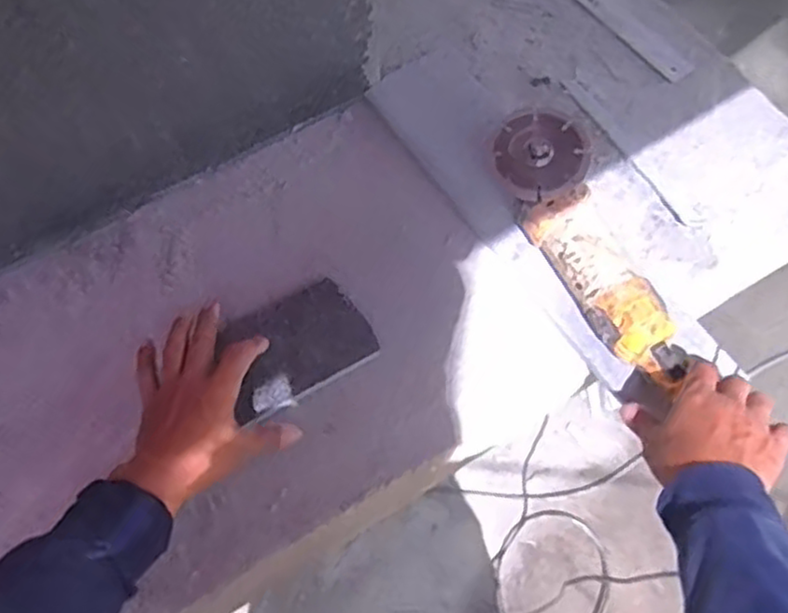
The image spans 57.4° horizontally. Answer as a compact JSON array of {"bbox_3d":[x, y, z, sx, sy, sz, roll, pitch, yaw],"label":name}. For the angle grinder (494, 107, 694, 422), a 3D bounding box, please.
[{"bbox_3d":[0.188,-0.056,0.709,0.083,0.072,0.291,-24,82,-12],"label":"angle grinder"}]

